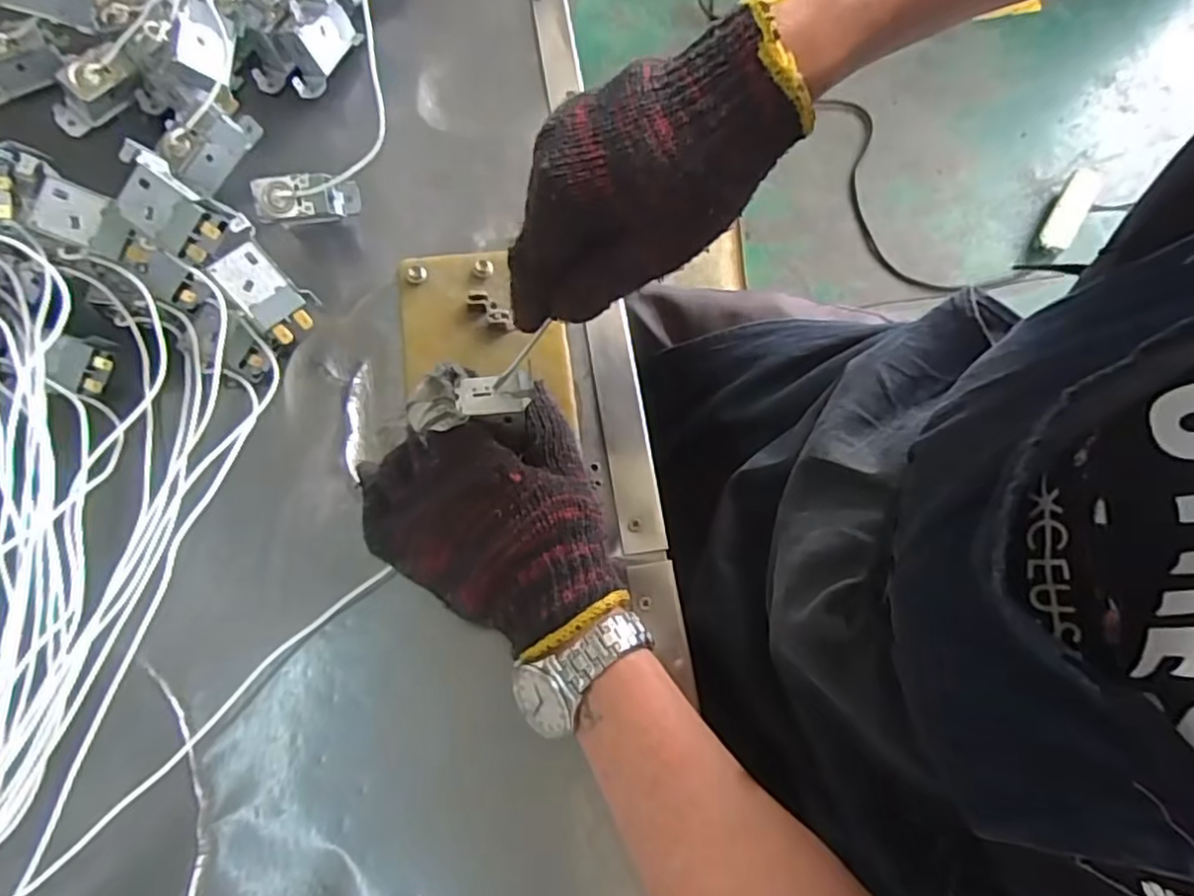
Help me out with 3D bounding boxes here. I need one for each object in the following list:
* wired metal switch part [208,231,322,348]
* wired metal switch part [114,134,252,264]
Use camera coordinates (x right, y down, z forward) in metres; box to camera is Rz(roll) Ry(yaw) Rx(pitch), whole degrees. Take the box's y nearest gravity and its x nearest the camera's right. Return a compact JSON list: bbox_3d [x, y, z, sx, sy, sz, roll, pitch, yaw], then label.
[{"bbox_3d":[-0.188,-0.088,0.385,0.054,0.020,0.034,46,71,-18],"label":"wired metal switch part"},{"bbox_3d":[-0.227,-0.128,0.362,0.059,0.027,0.036,38,96,2],"label":"wired metal switch part"}]

